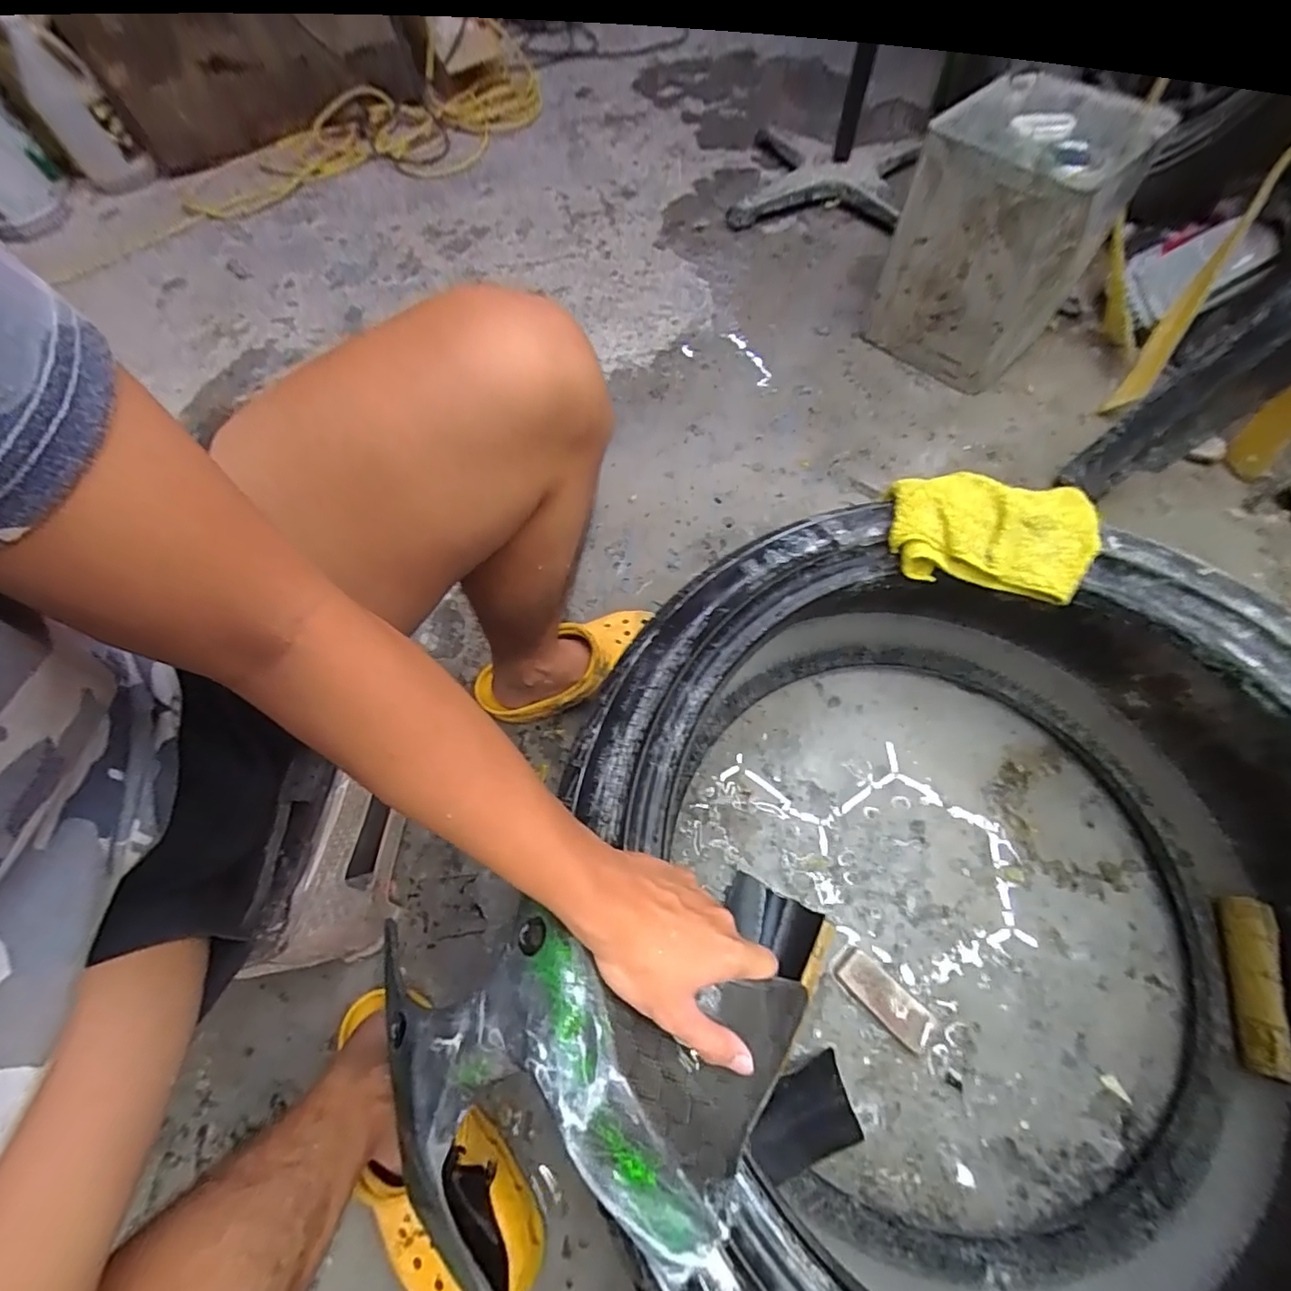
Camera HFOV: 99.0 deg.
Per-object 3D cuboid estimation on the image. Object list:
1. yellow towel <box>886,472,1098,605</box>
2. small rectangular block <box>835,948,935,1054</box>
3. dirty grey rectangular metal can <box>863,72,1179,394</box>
[{"bbox_3d":[0.300,-0.111,0.486,0.164,0.046,0.123,12,65,9],"label":"yellow towel"},{"bbox_3d":[0.235,0.347,0.543,0.099,0.007,0.038,40,72,20],"label":"small rectangular block"},{"bbox_3d":[0.544,-0.629,0.861,0.255,0.294,0.272,36,71,18],"label":"dirty grey rectangular metal can"}]

